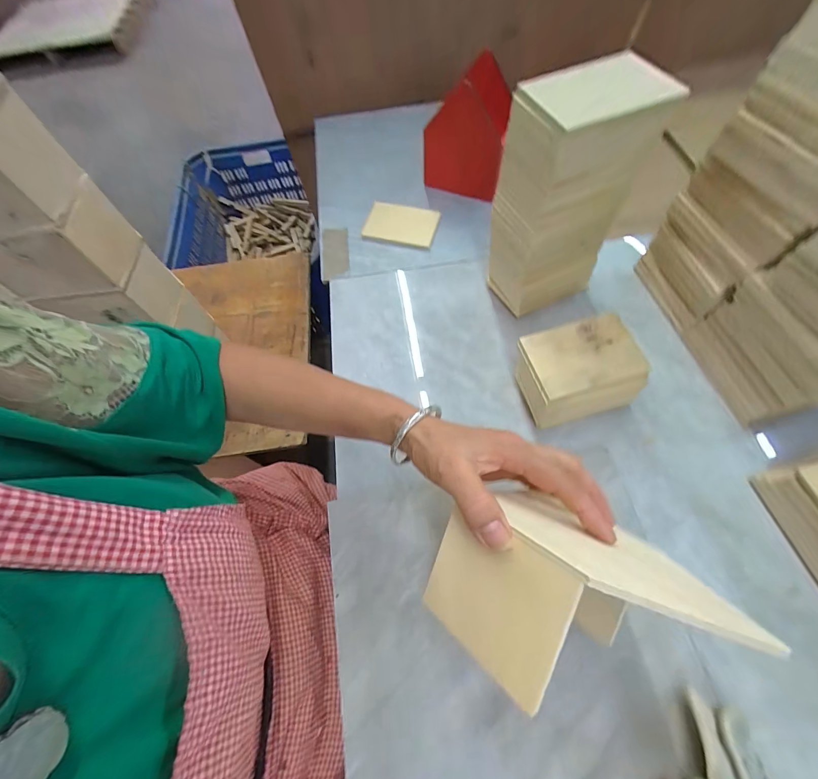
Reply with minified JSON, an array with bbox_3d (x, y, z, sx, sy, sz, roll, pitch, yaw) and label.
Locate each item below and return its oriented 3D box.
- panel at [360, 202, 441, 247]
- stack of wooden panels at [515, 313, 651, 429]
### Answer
[{"bbox_3d":[-0.012,-0.257,0.551,0.109,0.009,0.075,12,74,5],"label":"panel"},{"bbox_3d":[0.175,-0.016,0.387,0.120,0.072,0.083,-14,64,-4],"label":"stack of wooden panels"}]

